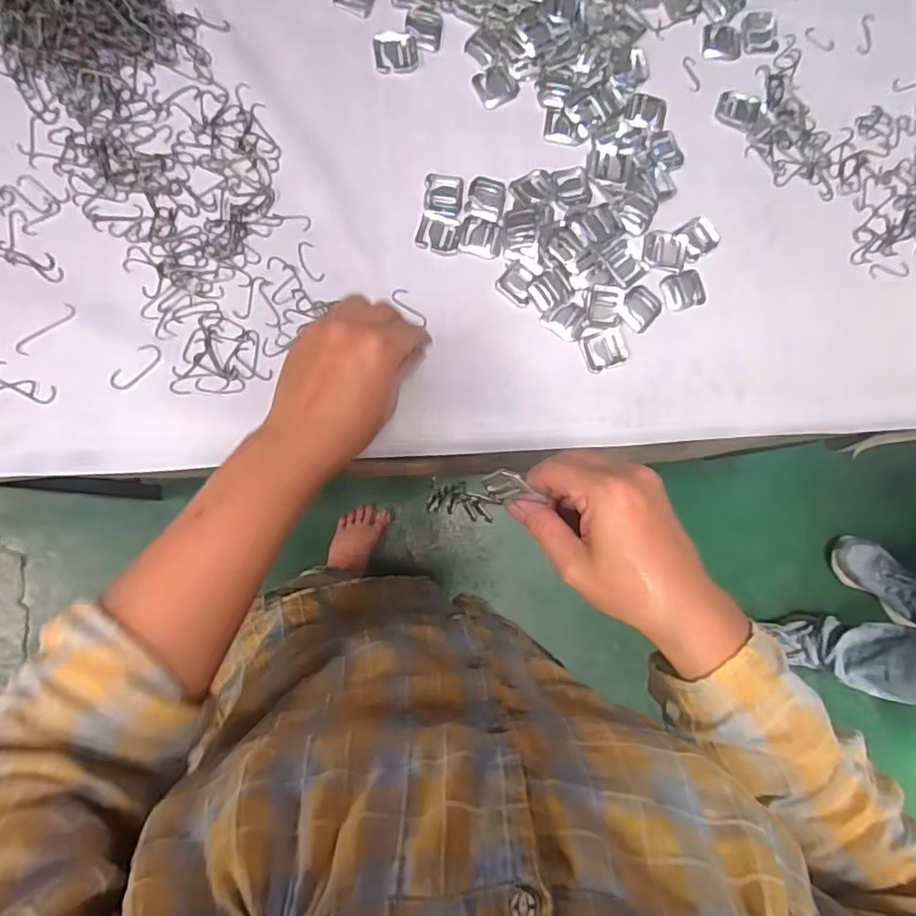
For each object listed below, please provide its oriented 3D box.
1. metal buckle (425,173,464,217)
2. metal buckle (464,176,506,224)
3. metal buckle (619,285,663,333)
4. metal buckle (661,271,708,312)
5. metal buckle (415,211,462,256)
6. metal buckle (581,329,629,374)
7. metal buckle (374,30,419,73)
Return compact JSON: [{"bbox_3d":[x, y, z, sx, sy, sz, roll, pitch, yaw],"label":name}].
[{"bbox_3d":[-0.011,-0.212,0.476,0.030,0.004,0.033,6,85,-6],"label":"metal buckle"},{"bbox_3d":[0.023,-0.210,0.478,0.029,0.004,0.035,11,84,-6],"label":"metal buckle"},{"bbox_3d":[0.151,-0.124,0.489,0.030,0.004,0.035,42,82,-2],"label":"metal buckle"},{"bbox_3d":[0.188,-0.140,0.494,0.035,0.004,0.031,-17,88,-8],"label":"metal buckle"},{"bbox_3d":[-0.015,-0.180,0.473,0.034,0.004,0.032,7,85,-6],"label":"metal buckle"},{"bbox_3d":[0.120,-0.088,0.482,0.036,0.004,0.030,-17,88,-8],"label":"metal buckle"},{"bbox_3d":[-0.051,-0.332,0.483,0.034,0.004,0.032,-9,87,-7],"label":"metal buckle"}]

